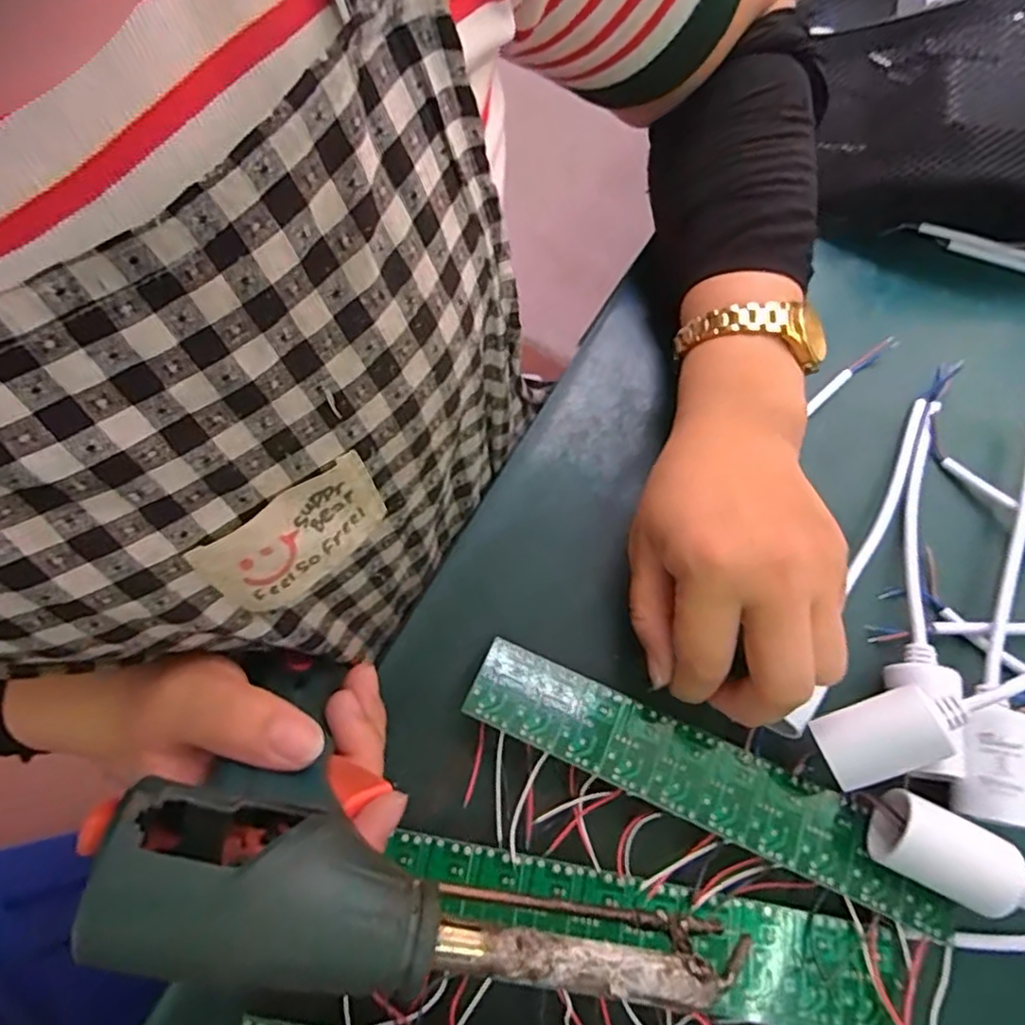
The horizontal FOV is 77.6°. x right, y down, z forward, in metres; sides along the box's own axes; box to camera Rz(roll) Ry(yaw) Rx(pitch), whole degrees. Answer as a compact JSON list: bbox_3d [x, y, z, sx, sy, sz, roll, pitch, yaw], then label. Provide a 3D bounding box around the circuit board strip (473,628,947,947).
[{"bbox_3d":[0.075,0.107,0.258,0.194,0.004,0.035,24,63,8],"label":"circuit board strip"}]

